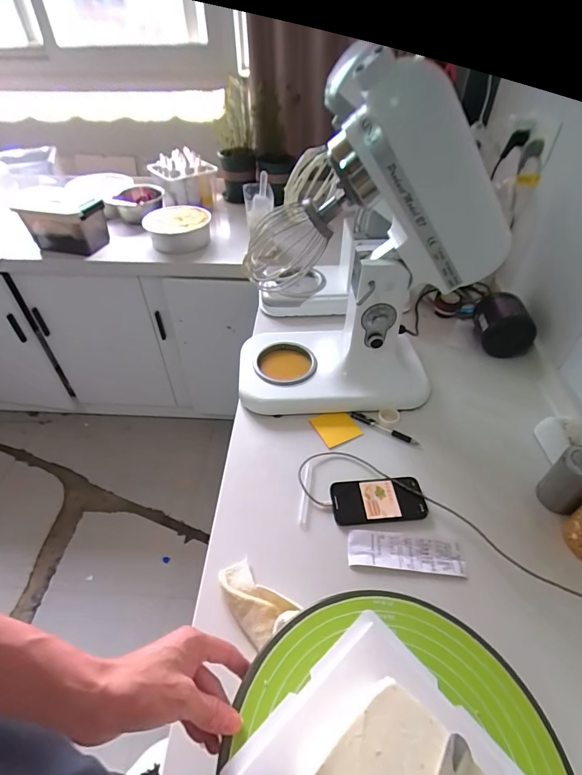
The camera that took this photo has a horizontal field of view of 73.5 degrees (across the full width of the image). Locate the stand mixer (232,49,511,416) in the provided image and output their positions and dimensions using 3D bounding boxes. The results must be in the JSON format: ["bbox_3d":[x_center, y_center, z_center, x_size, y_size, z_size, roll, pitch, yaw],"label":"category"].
[{"bbox_3d":[0.099,-0.208,0.665,0.346,0.524,0.218,-1,45,-1],"label":"stand mixer"}]

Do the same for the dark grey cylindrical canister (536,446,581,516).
[{"bbox_3d":[0.435,0.144,0.607,0.058,0.100,0.058,0,45,0],"label":"dark grey cylindrical canister"}]

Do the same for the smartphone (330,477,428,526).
[{"bbox_3d":[0.142,0.183,0.634,0.146,0.008,0.074,-3,45,-3],"label":"smartphone"}]

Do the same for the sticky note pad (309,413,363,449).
[{"bbox_3d":[0.087,0.077,0.751,0.074,0.009,0.076,-19,48,-18],"label":"sticky note pad"}]

